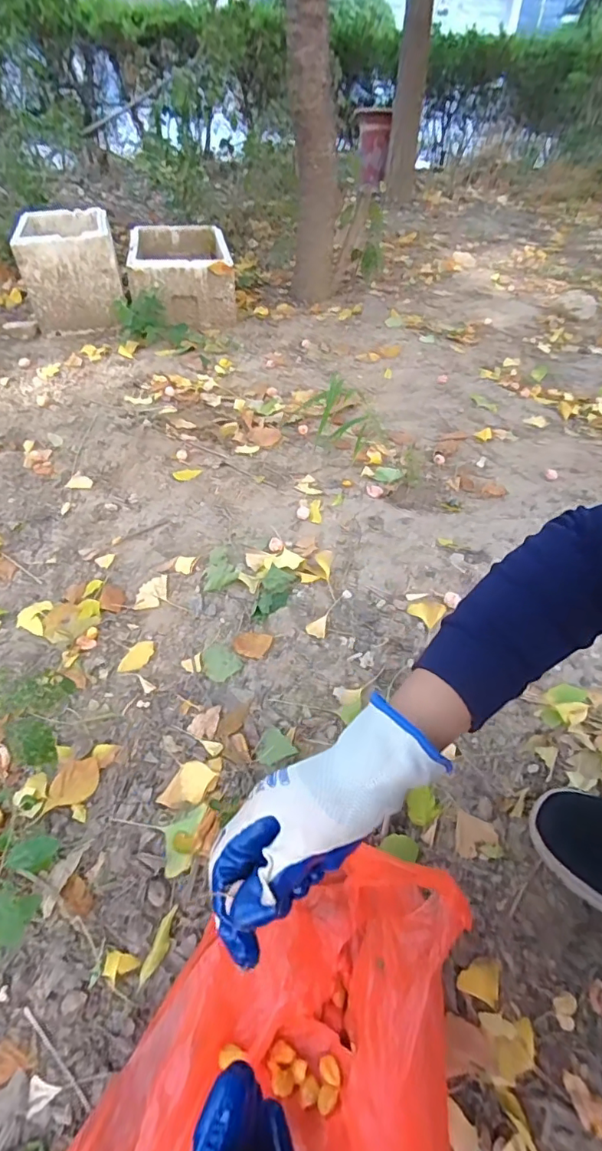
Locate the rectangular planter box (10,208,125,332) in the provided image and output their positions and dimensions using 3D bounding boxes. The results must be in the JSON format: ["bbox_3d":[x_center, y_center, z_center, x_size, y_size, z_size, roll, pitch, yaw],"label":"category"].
[{"bbox_3d":[-0.639,-0.865,1.463,0.234,0.206,0.384,-11,47,-15],"label":"rectangular planter box"}]

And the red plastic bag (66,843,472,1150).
[{"bbox_3d":[-0.016,0.334,0.349,0.195,0.122,0.314,22,48,17],"label":"red plastic bag"}]

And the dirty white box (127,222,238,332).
[{"bbox_3d":[-0.351,-0.880,1.542,0.277,0.159,0.523,-7,46,-10],"label":"dirty white box"}]

